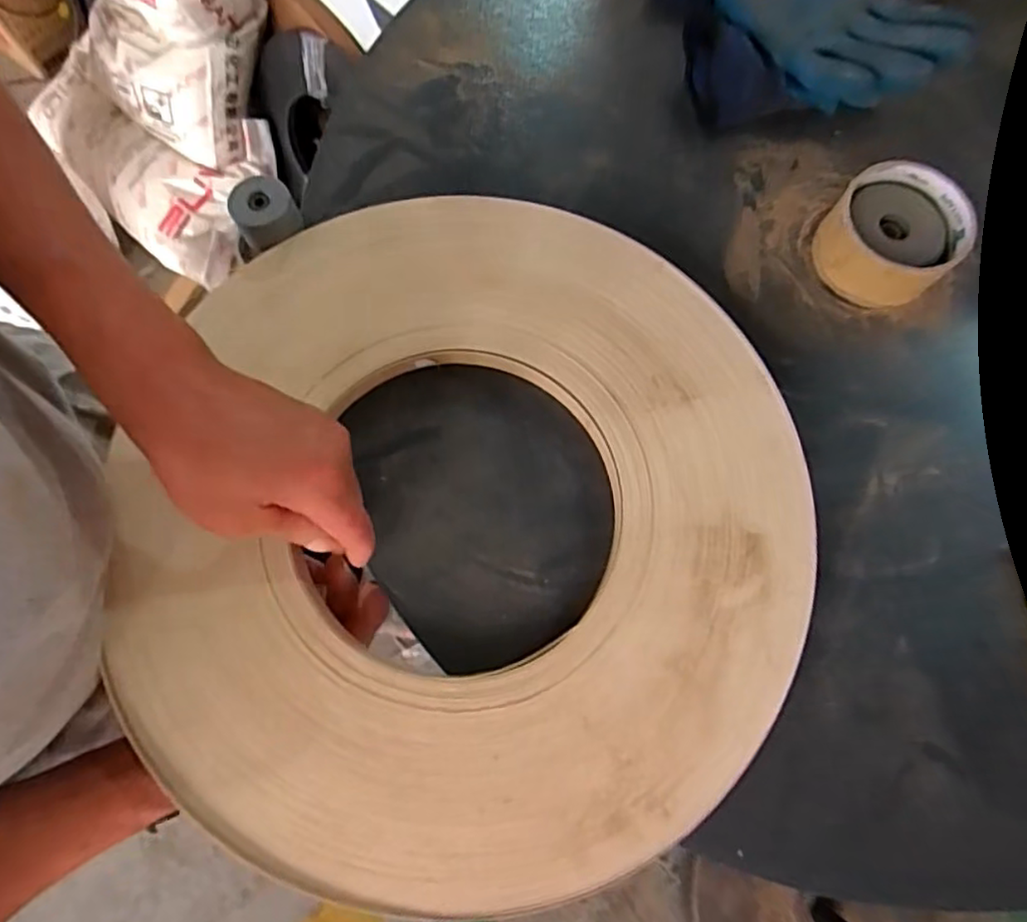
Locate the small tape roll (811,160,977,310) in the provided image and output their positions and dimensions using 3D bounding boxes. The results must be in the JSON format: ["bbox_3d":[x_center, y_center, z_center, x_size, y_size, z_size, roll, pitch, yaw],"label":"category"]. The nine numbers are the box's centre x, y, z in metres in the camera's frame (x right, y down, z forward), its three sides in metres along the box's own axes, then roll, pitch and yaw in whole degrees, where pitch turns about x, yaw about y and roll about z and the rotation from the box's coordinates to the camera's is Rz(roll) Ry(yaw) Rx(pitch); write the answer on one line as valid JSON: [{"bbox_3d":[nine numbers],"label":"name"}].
[{"bbox_3d":[0.248,-0.148,0.425,0.078,0.047,0.084,1,74,-2],"label":"small tape roll"}]

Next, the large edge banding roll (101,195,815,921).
[{"bbox_3d":[-0.029,0.027,0.378,0.395,0.034,0.401,0,78,-2],"label":"large edge banding roll"}]

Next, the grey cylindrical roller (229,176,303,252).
[{"bbox_3d":[-0.162,-0.161,0.418,0.039,0.023,0.036,0,78,-2],"label":"grey cylindrical roller"}]

